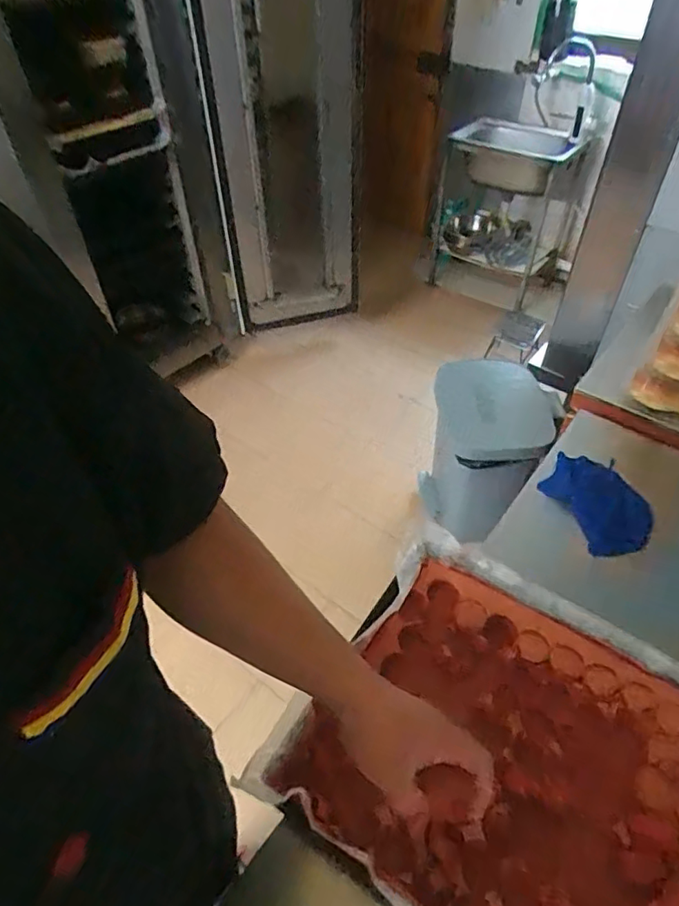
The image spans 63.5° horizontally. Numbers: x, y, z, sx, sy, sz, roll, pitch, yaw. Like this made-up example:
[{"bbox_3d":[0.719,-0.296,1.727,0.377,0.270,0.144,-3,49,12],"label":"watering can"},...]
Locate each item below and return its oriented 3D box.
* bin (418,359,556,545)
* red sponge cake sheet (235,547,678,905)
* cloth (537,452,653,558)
[{"bbox_3d":[0.414,0.003,1.662,0.321,0.475,0.351,0,46,1],"label":"bin"},{"bbox_3d":[0.267,0.367,0.593,0.612,0.046,0.402,24,52,22],"label":"red sponge cake sheet"},{"bbox_3d":[0.423,0.080,0.910,0.142,0.033,0.197,-9,47,-7],"label":"cloth"}]

